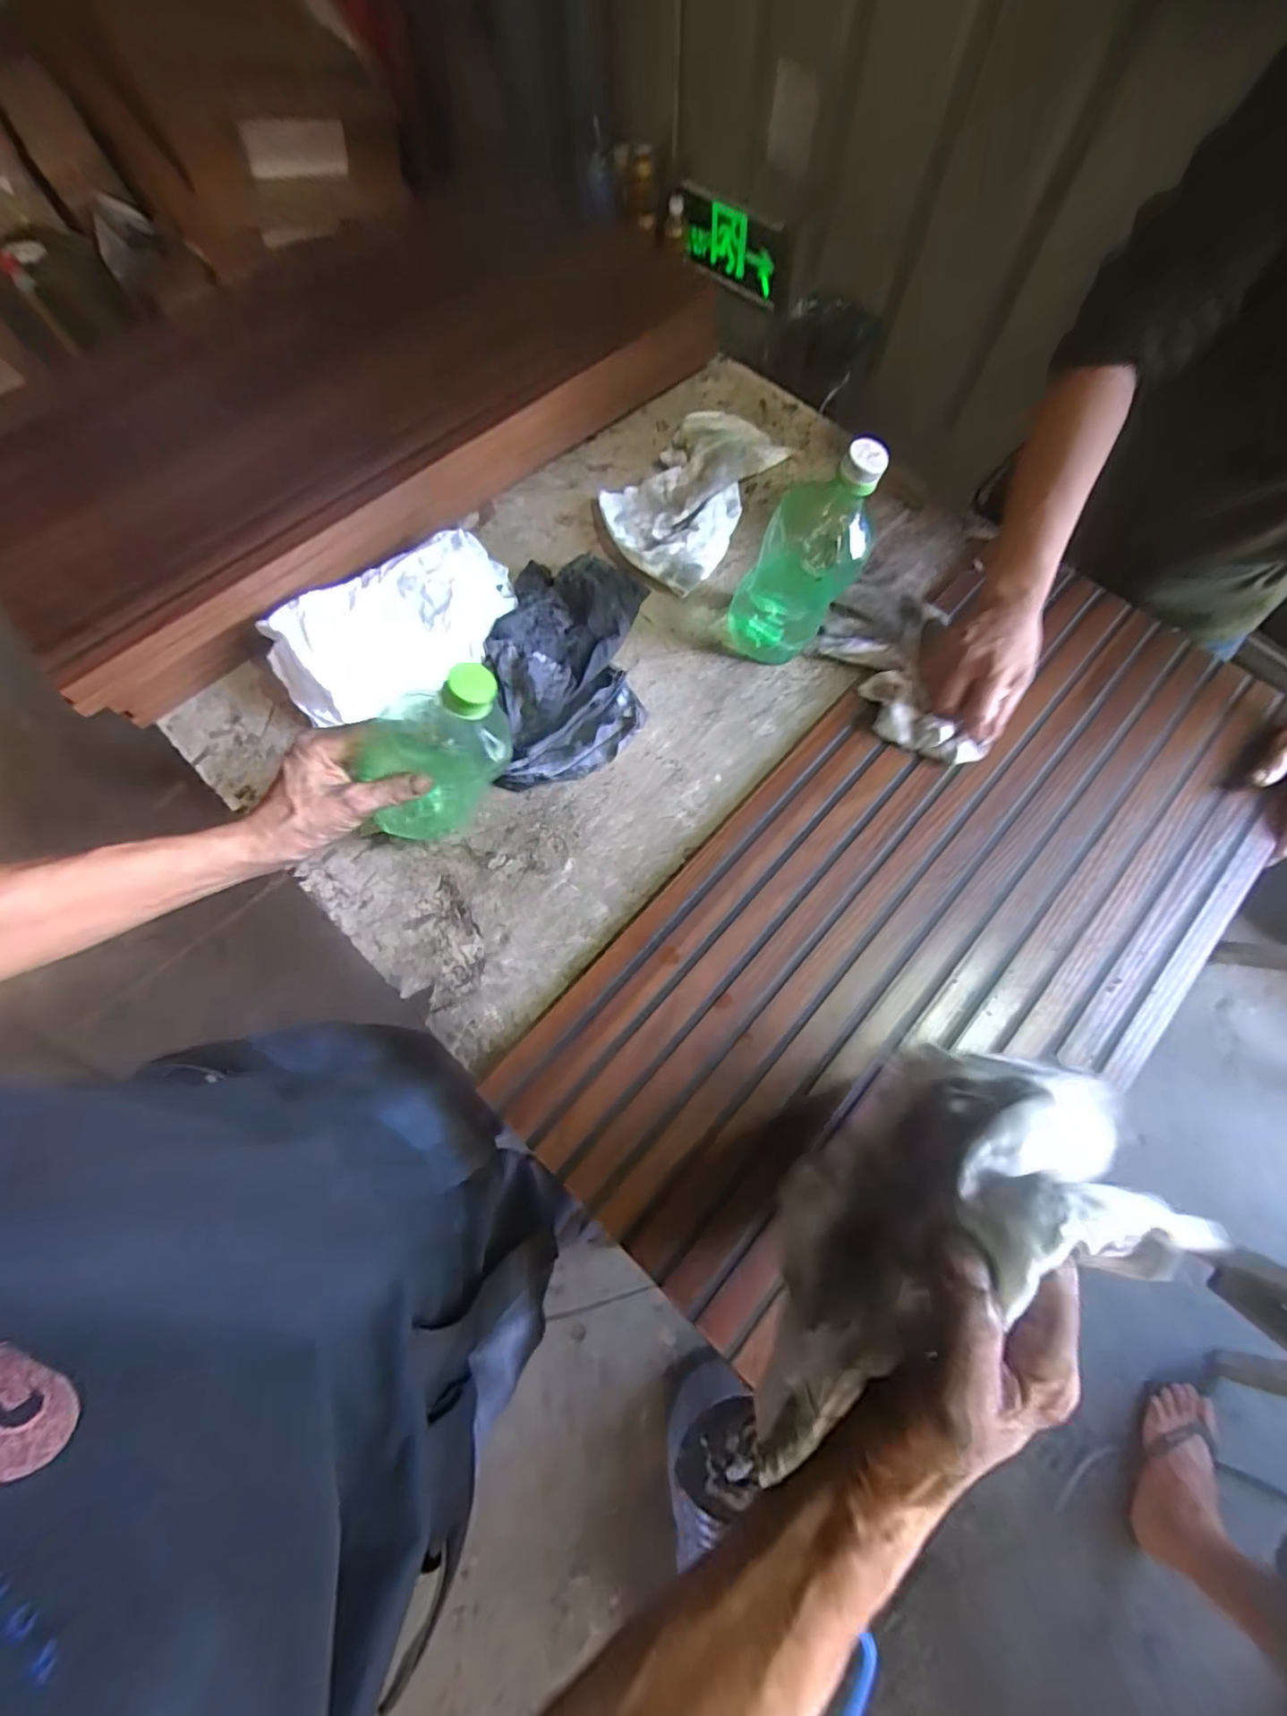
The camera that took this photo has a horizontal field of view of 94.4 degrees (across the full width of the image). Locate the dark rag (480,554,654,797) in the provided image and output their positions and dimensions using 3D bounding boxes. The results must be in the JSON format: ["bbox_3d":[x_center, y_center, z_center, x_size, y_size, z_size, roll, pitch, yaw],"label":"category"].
[{"bbox_3d":[-0.075,-0.190,0.580,0.144,0.027,0.252,1,72,2],"label":"dark rag"}]

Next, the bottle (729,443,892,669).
[{"bbox_3d":[0.132,-0.254,0.514,0.079,0.193,0.084,-23,72,-6],"label":"bottle"}]

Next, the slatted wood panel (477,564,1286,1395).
[{"bbox_3d":[0.248,0.035,0.506,0.362,0.017,0.730,42,77,14],"label":"slatted wood panel"}]

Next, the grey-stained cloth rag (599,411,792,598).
[{"bbox_3d":[0.056,-0.405,0.655,0.149,0.025,0.230,39,77,13],"label":"grey-stained cloth rag"}]

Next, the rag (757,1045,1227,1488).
[{"bbox_3d":[0.154,0.208,0.331,0.243,0.216,0.079,-44,76,-12],"label":"rag"}]

